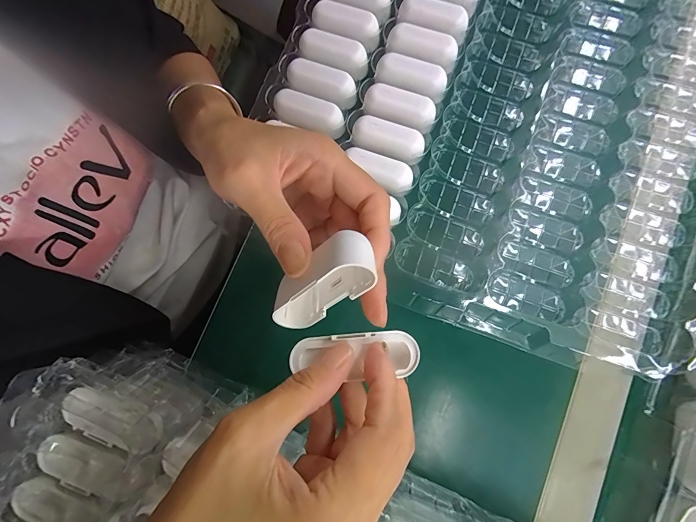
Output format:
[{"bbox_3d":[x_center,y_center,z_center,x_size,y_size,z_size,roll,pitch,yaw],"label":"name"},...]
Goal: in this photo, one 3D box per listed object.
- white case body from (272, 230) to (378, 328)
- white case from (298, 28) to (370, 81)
[{"bbox_3d":[-0.011,0.011,0.170,0.024,0.073,0.027,-26,76,-47],"label":"white case body"},{"bbox_3d":[-0.014,-0.183,0.310,0.062,0.018,0.030,22,82,5],"label":"white case"}]

